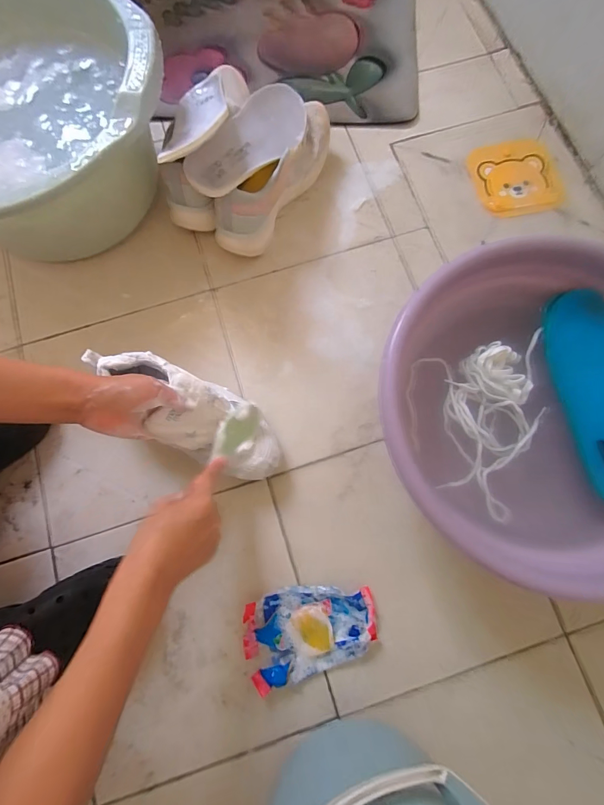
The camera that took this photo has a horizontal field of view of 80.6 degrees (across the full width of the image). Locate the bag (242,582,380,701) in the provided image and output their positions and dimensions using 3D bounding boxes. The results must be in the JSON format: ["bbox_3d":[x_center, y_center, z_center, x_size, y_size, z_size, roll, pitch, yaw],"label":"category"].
[{"bbox_3d":[0.011,0.287,0.446,0.163,0.019,0.102,-10,79,-1],"label":"bag"}]

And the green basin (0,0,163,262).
[{"bbox_3d":[-0.364,-0.371,0.509,0.385,0.182,0.385,0,78,0],"label":"green basin"}]

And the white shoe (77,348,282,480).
[{"bbox_3d":[-0.140,0.007,0.443,0.258,0.081,0.093,37,81,-7],"label":"white shoe"}]

